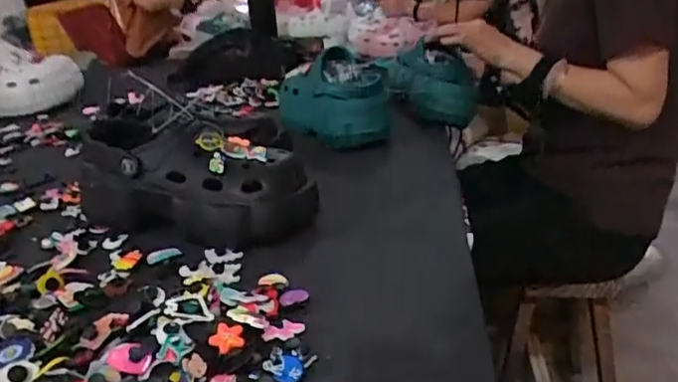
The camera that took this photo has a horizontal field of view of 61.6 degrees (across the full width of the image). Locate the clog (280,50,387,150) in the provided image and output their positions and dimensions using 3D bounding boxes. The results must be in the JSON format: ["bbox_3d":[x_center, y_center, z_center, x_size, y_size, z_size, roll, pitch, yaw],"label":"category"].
[{"bbox_3d":[-0.009,-0.140,0.868,0.121,0.125,0.221,-11,24,-16],"label":"clog"}]

